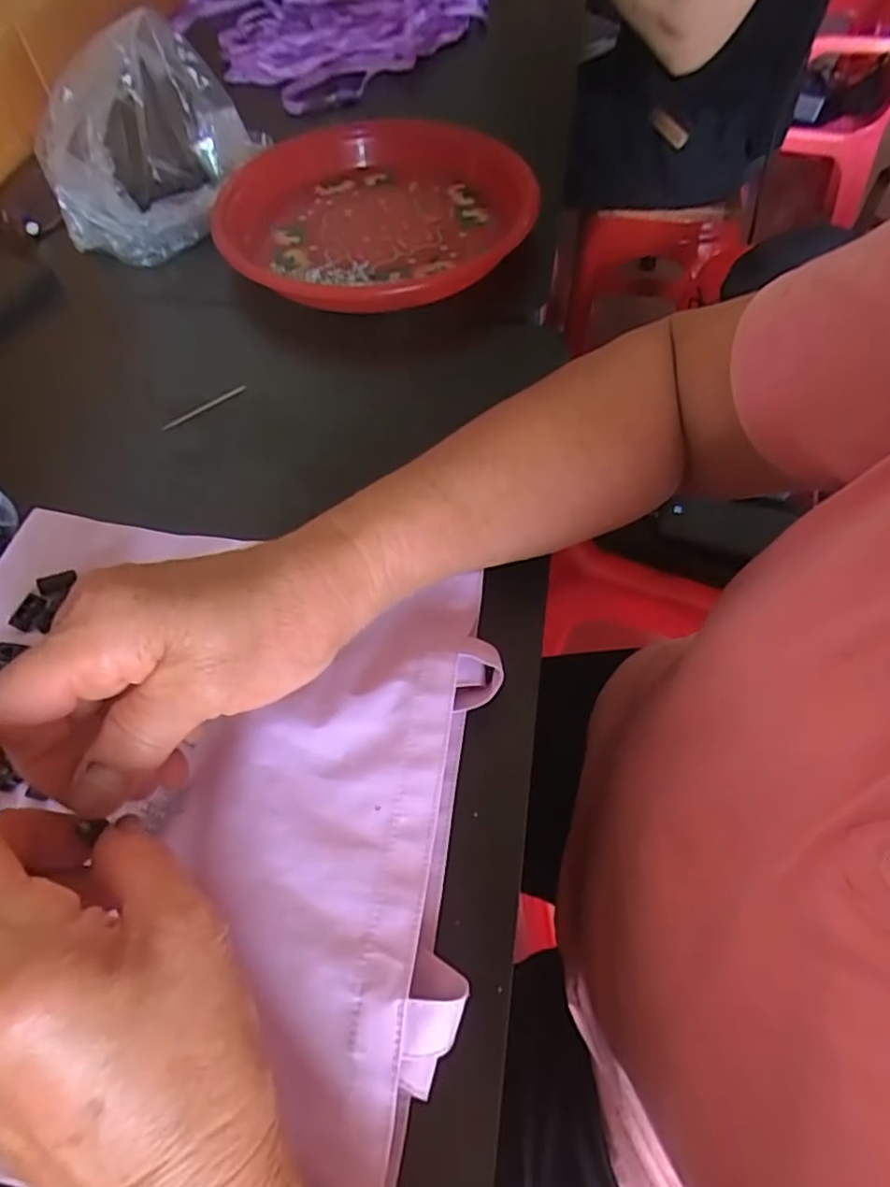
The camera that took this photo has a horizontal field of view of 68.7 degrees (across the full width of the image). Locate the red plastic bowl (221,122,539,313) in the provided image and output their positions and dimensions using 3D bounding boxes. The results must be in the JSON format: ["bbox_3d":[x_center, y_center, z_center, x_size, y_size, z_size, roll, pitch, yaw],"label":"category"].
[{"bbox_3d":[-0.056,-0.281,0.484,0.208,0.051,0.207,-1,57,2],"label":"red plastic bowl"}]

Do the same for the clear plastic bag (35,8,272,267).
[{"bbox_3d":[-0.217,-0.325,0.473,0.081,0.116,0.163,18,60,13],"label":"clear plastic bag"}]

